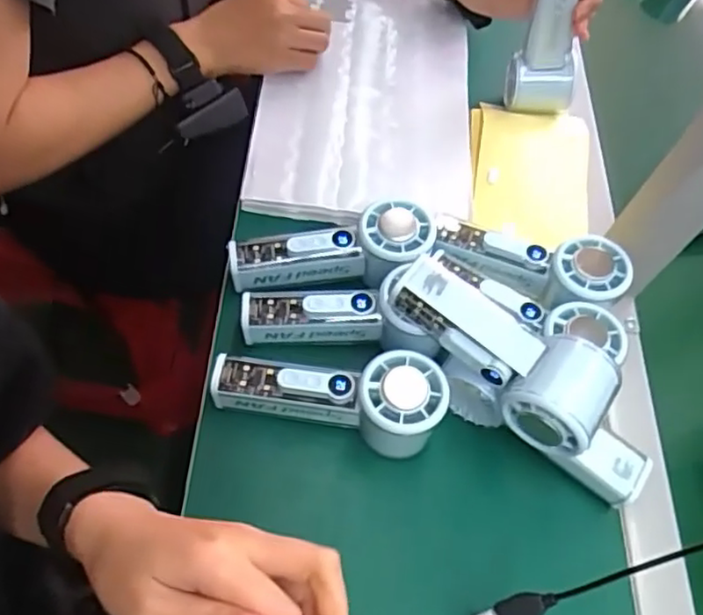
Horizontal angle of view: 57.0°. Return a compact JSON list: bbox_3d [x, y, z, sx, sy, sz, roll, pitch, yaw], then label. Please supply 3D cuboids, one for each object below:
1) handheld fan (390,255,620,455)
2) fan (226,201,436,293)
[{"bbox_3d":[0.098,0.024,0.417,0.150,0.047,0.060,41,62,15],"label":"handheld fan"},{"bbox_3d":[-0.014,-0.042,0.484,0.151,0.049,0.054,-4,61,-8],"label":"fan"}]

